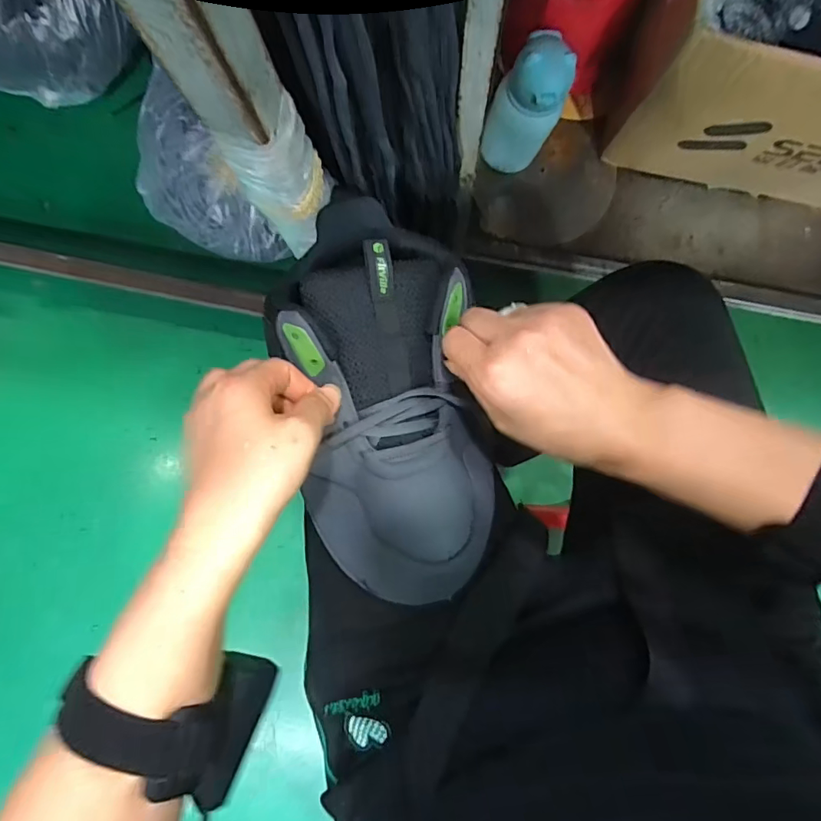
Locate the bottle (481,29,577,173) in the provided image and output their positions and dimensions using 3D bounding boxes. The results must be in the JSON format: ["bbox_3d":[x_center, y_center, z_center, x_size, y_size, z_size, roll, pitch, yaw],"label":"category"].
[{"bbox_3d":[0.137,-0.358,0.605,0.081,0.148,0.079,0,88,2],"label":"bottle"}]

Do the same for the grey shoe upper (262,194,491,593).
[{"bbox_3d":[-0.014,-0.005,0.344,0.125,0.074,0.258,-11,93,2],"label":"grey shoe upper"}]

